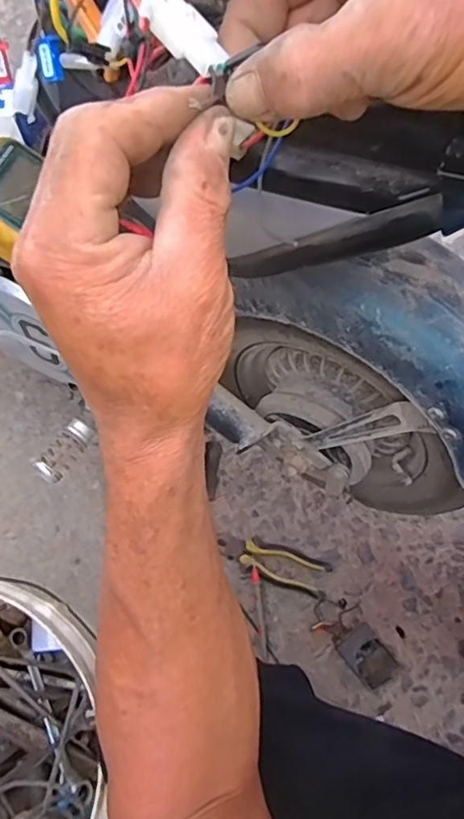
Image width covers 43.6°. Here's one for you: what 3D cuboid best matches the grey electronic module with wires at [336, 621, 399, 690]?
[{"bbox_3d":[0.196,0.355,0.836,0.057,0.014,0.079,-38,73,-12],"label":"grey electronic module with wires"}]

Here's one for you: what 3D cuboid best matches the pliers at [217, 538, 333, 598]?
[{"bbox_3d":[0.063,0.232,0.878,0.165,0.022,0.052,17,71,8],"label":"pliers"}]

